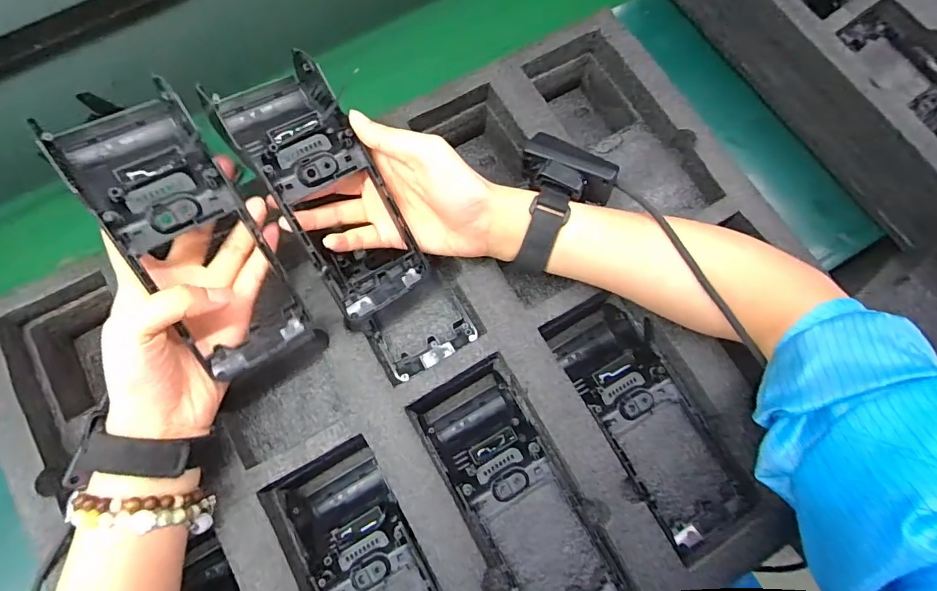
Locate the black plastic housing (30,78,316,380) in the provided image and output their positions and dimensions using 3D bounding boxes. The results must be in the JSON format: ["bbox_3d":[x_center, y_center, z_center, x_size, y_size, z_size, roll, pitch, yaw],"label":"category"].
[{"bbox_3d":[-0.176,-0.042,0.305,0.075,0.054,0.189,-35,96,-10],"label":"black plastic housing"}]

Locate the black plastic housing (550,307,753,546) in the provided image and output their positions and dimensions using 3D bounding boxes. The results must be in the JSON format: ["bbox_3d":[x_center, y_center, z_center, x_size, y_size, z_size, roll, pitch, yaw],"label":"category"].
[{"bbox_3d":[0.141,0.097,0.387,0.073,0.052,0.187,-23,63,-6],"label":"black plastic housing"}]

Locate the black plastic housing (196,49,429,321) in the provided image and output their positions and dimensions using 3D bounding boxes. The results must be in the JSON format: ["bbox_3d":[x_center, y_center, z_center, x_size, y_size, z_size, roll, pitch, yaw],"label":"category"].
[{"bbox_3d":[-0.103,-0.073,0.338,0.079,0.049,0.181,-29,94,-8],"label":"black plastic housing"}]

